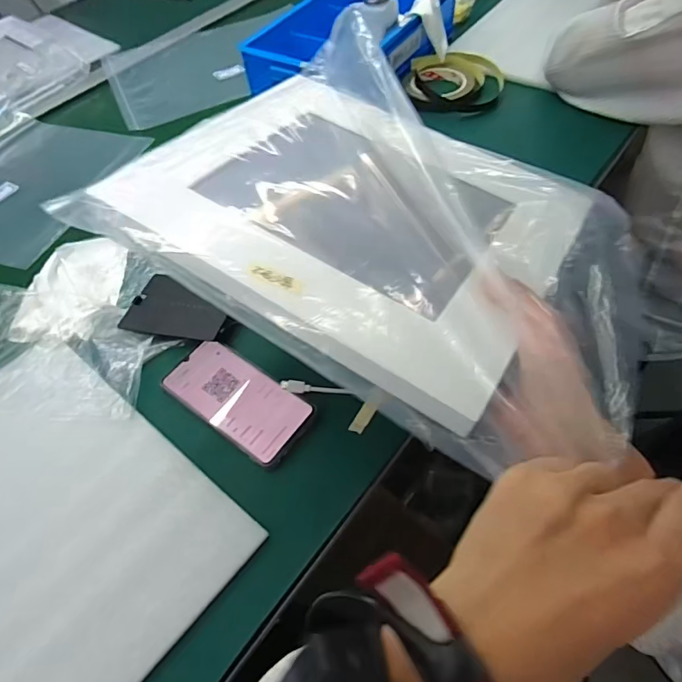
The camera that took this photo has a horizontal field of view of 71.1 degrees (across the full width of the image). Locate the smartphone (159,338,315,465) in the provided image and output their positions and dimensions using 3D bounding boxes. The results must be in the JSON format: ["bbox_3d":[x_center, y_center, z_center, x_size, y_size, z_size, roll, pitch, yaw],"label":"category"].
[{"bbox_3d":[-0.100,0.052,0.450,0.148,0.007,0.071,30,63,24],"label":"smartphone"}]

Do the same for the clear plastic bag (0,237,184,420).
[{"bbox_3d":[-0.281,-0.025,0.512,0.190,0.049,0.229,2,55,8],"label":"clear plastic bag"}]

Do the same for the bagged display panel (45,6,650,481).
[{"bbox_3d":[0.039,-0.102,0.348,0.364,0.038,0.280,28,64,17],"label":"bagged display panel"}]

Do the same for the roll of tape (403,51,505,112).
[{"bbox_3d":[0.173,-0.399,0.737,0.144,0.022,0.144,-3,55,4],"label":"roll of tape"}]

